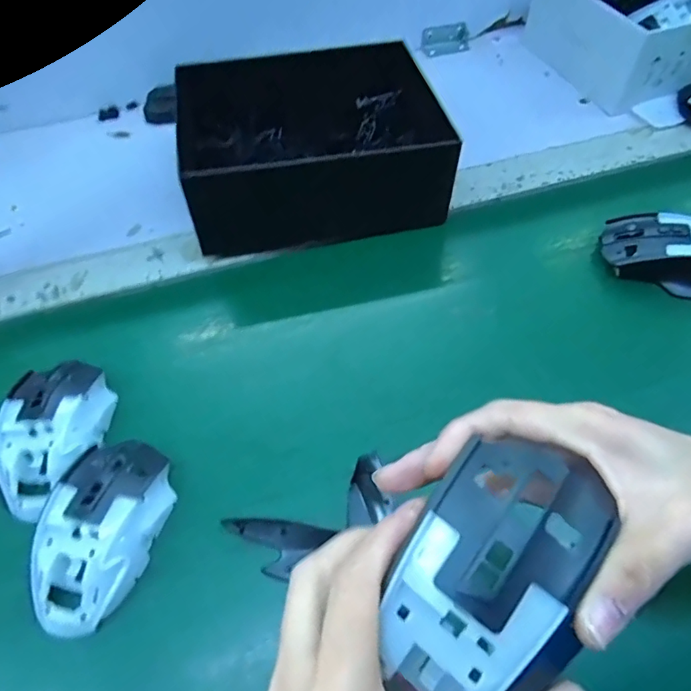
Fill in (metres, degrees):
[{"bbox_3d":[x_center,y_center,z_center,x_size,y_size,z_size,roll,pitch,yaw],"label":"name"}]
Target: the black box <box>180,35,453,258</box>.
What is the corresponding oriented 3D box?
[{"bbox_3d":[-0.031,-0.201,0.498,0.251,0.083,0.181,-10,57,-4],"label":"black box"}]

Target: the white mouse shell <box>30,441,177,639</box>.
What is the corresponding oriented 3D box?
[{"bbox_3d":[-0.153,0.114,0.319,0.062,0.033,0.113,5,57,6],"label":"white mouse shell"}]

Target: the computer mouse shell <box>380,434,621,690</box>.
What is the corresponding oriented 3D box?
[{"bbox_3d":[0.053,0.088,0.183,0.063,0.043,0.104,26,62,18],"label":"computer mouse shell"}]

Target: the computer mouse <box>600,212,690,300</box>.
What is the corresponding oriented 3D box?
[{"bbox_3d":[0.277,-0.077,0.430,0.109,0.039,0.059,22,60,16],"label":"computer mouse"}]

